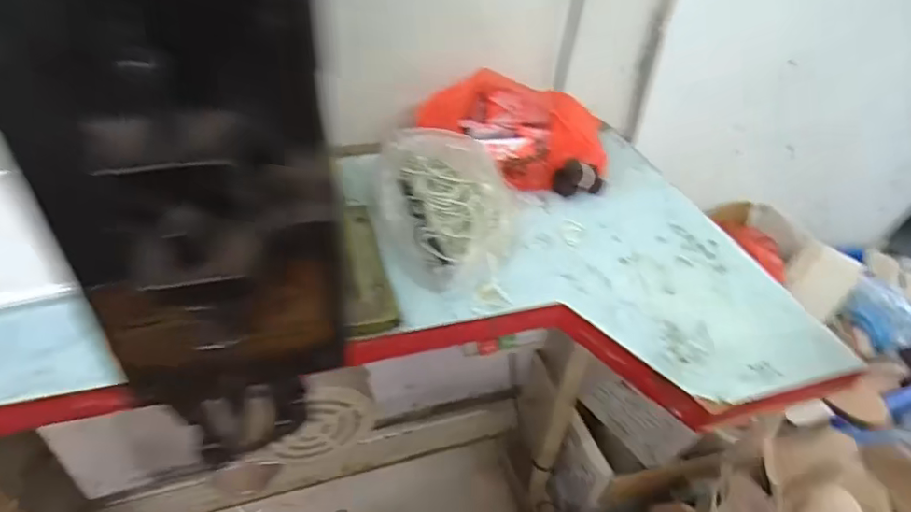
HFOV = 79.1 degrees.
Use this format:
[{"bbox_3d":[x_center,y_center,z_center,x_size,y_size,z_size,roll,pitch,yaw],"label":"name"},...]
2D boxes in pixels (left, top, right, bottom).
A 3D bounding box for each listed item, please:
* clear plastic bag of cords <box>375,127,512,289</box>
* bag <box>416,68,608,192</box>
[{"bbox_3d":[-0.011,-0.063,0.579,0.135,0.098,0.132,-24,48,-30],"label":"clear plastic bag of cords"},{"bbox_3d":[0.079,-0.161,0.713,0.233,0.081,0.125,15,41,12],"label":"bag"}]

